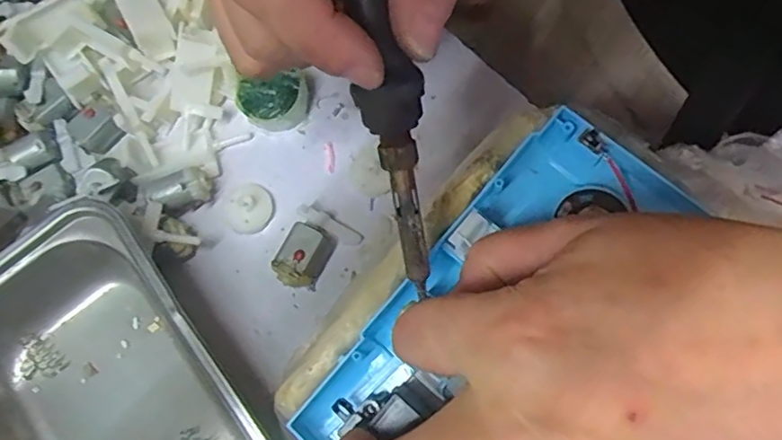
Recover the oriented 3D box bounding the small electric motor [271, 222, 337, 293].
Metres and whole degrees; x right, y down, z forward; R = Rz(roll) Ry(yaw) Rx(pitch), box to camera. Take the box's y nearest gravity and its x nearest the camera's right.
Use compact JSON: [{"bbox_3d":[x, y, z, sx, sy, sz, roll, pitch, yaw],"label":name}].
[{"bbox_3d":[-0.040,0.016,0.266,0.019,0.014,0.029,24,79,10],"label":"small electric motor"}]

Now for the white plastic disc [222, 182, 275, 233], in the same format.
[{"bbox_3d":[-0.067,-0.006,0.278,0.021,0.007,0.024,31,81,12],"label":"white plastic disc"}]

